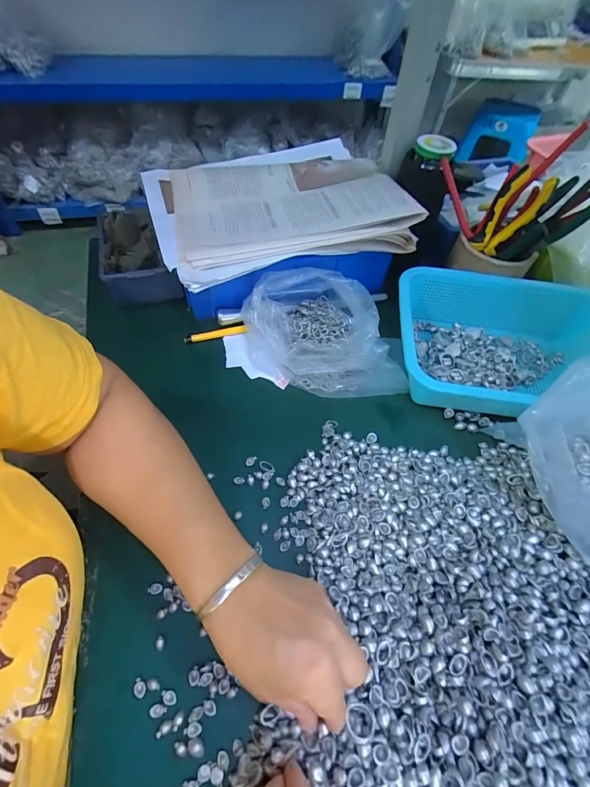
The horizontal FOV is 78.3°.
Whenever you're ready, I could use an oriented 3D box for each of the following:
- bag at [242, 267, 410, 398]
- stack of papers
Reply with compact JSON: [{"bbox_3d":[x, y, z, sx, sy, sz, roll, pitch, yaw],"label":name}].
[{"bbox_3d":[0.039,-0.075,0.436,0.189,0.075,0.150,-7,56,-9],"label":"bag"},{"bbox_3d":[-0.032,-0.247,0.468,0.298,0.051,0.246,-13,57,-13],"label":"stack of papers"}]

